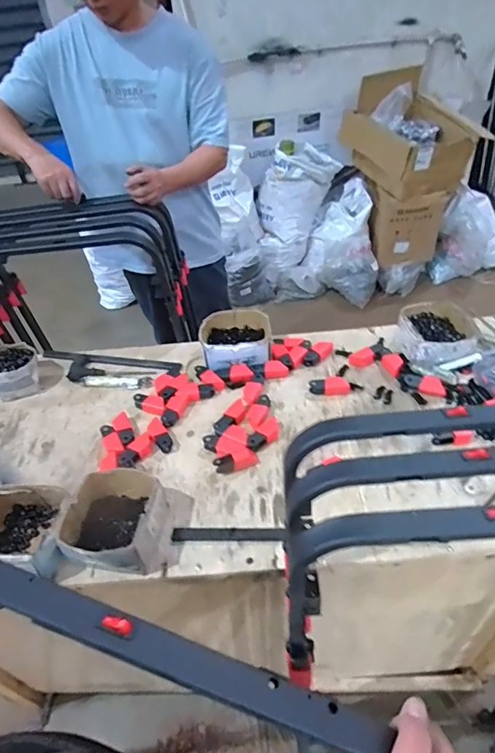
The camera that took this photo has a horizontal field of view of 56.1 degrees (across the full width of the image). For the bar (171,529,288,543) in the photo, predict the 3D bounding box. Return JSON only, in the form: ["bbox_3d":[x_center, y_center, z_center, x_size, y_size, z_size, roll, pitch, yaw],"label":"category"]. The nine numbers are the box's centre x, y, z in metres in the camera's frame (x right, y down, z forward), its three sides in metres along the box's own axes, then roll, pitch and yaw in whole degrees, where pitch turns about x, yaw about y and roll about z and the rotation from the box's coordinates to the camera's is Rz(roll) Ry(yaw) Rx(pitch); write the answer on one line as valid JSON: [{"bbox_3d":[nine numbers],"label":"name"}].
[{"bbox_3d":[-0.031,0.270,0.791,0.194,0.010,0.022,-2,43,5],"label":"bar"}]

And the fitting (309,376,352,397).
[{"bbox_3d":[0.181,0.020,1.021,0.087,0.024,0.040,1,43,8],"label":"fitting"}]

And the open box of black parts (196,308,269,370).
[{"bbox_3d":[-0.029,-0.092,1.140,0.171,0.069,0.170,-3,43,3],"label":"open box of black parts"}]

